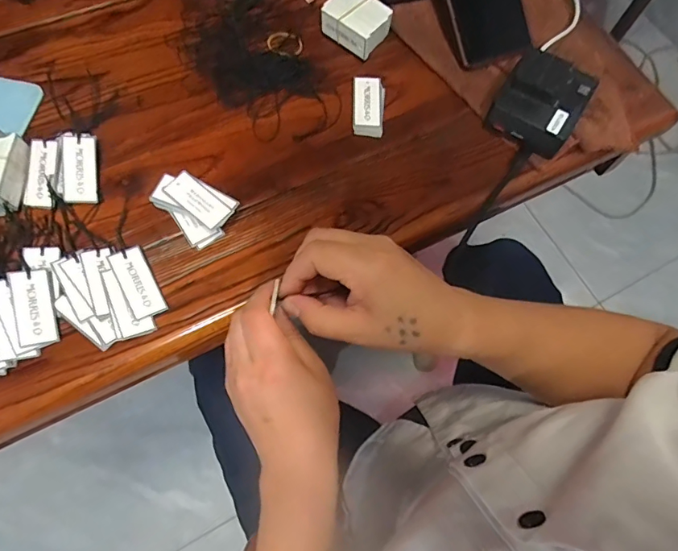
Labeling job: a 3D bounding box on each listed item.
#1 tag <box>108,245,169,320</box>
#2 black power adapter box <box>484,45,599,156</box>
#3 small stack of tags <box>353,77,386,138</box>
[{"bbox_3d":[-0.157,0.005,0.366,0.025,0.004,0.058,-24,79,-25],"label":"tag"},{"bbox_3d":[0.182,-0.155,0.424,0.070,0.046,0.069,33,71,8],"label":"black power adapter box"},{"bbox_3d":[0.028,-0.159,0.440,0.029,0.014,0.059,2,70,-3],"label":"small stack of tags"}]

